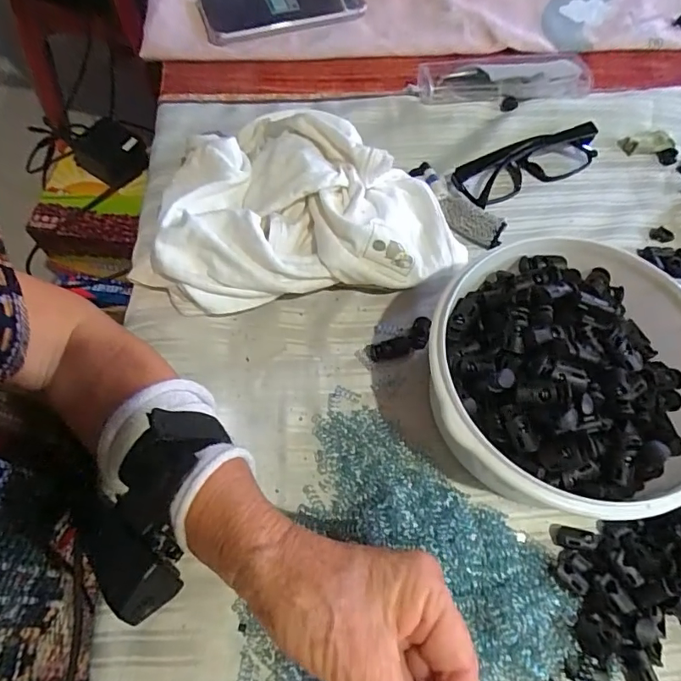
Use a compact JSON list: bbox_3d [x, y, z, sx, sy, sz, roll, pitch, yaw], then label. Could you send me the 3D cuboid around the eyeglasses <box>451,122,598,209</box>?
[{"bbox_3d":[0.162,-0.150,0.416,0.132,0.028,0.032,-21,67,-12],"label":"eyeglasses"}]

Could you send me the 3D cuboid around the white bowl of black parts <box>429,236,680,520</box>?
[{"bbox_3d":[0.133,0.025,0.296,0.157,0.077,0.156,1,64,-2],"label":"white bowl of black parts"}]

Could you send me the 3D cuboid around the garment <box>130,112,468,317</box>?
[{"bbox_3d":[-0.032,-0.110,0.371,0.219,0.060,0.172,-9,65,-7],"label":"garment"}]

